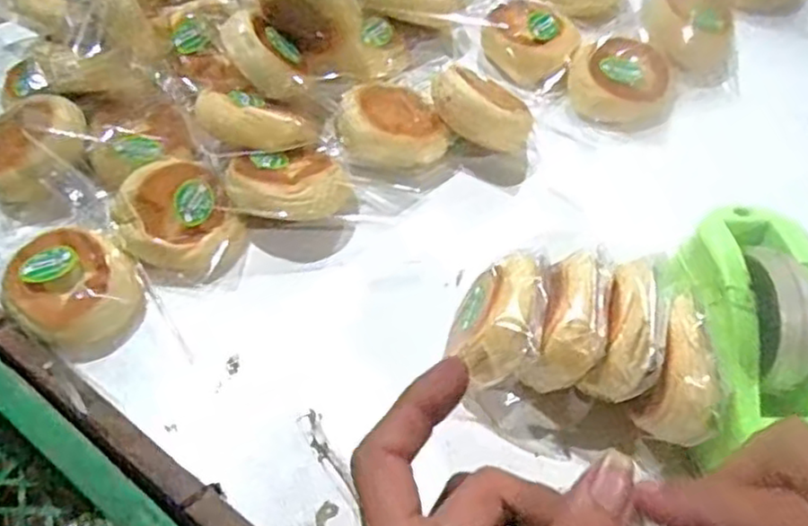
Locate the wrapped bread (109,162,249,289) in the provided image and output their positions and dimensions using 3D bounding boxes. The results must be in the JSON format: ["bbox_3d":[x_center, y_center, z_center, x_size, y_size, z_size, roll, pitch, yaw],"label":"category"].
[{"bbox_3d":[-0.173,-0.032,0.526,0.084,0.048,0.091,0,56,0],"label":"wrapped bread"}]

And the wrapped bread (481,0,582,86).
[{"bbox_3d":[0.125,-0.213,0.653,0.077,0.039,0.083,0,56,0],"label":"wrapped bread"}]

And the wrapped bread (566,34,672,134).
[{"bbox_3d":[0.201,-0.165,0.630,0.098,0.036,0.090,17,58,12],"label":"wrapped bread"}]

